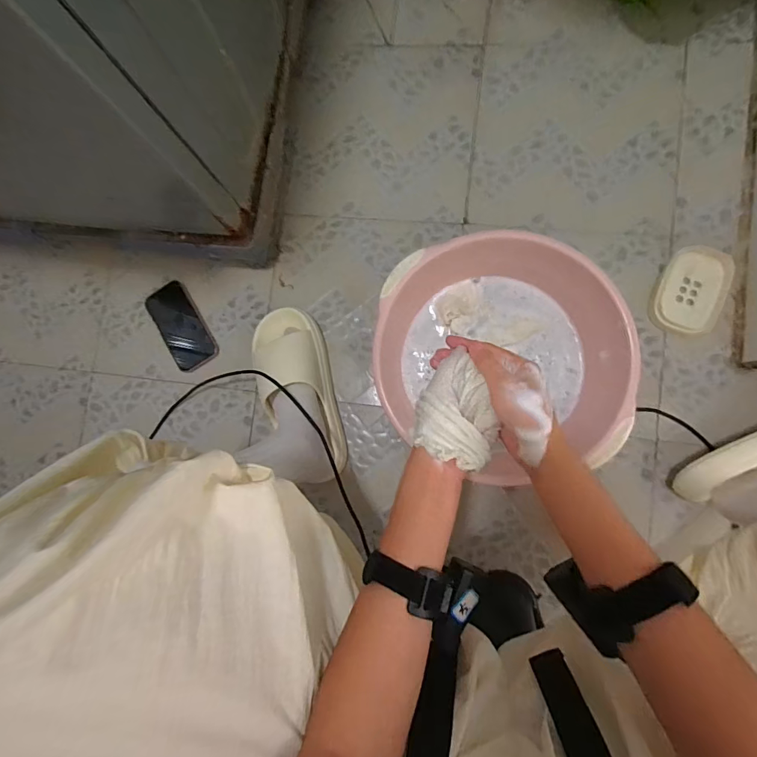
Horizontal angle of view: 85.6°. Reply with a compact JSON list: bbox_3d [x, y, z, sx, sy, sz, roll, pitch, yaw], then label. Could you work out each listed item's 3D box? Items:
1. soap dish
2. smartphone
[{"bbox_3d":[0.441,-0.122,0.573,0.086,0.022,0.119,23,89,8],"label":"soap dish"},{"bbox_3d":[-0.324,-0.085,0.675,0.071,0.009,0.147,-31,83,4],"label":"smartphone"}]

